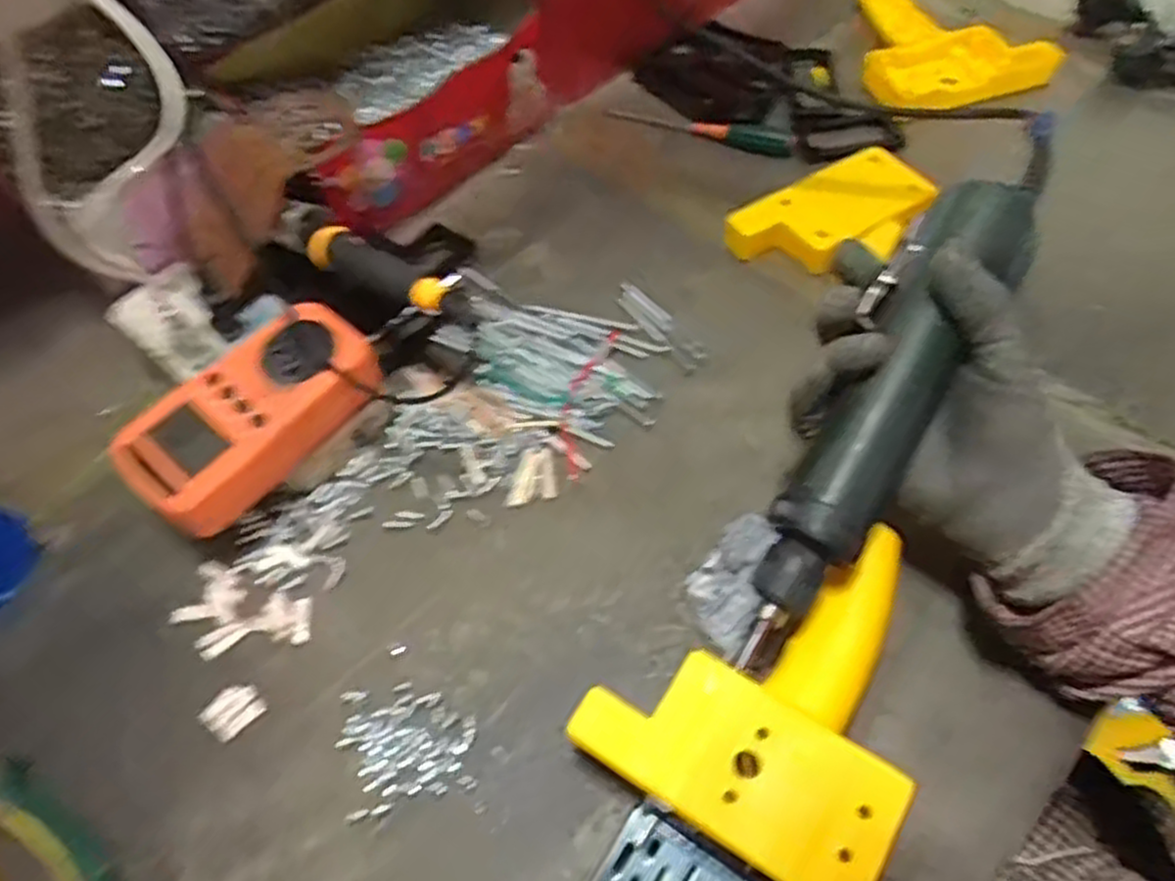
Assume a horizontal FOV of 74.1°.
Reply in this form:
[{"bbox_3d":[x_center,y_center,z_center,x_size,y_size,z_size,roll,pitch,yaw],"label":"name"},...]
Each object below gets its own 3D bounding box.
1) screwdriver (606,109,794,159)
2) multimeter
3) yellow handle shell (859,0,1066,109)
[{"bbox_3d":[0.080,-0.232,0.571,0.145,0.014,0.017,21,62,16],"label":"screwdriver"},{"bbox_3d":[-0.171,-0.015,0.403,0.079,0.029,0.129,37,67,23],"label":"multimeter"},{"bbox_3d":[0.262,-0.310,0.602,0.111,0.039,0.171,-40,64,-19],"label":"yellow handle shell"}]

